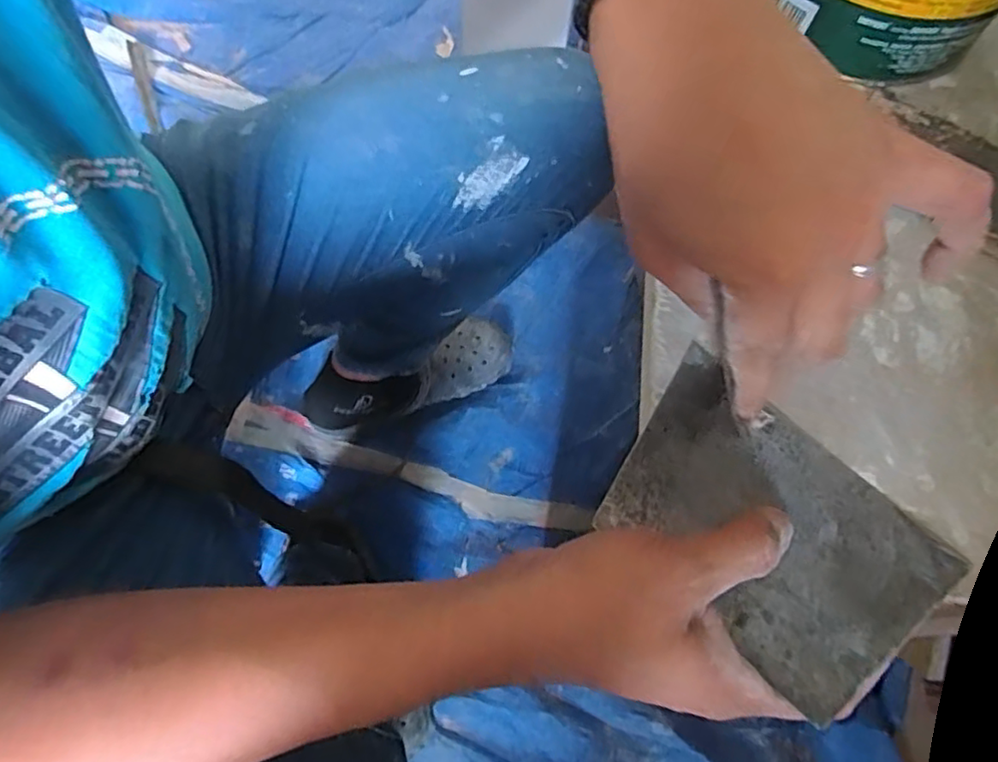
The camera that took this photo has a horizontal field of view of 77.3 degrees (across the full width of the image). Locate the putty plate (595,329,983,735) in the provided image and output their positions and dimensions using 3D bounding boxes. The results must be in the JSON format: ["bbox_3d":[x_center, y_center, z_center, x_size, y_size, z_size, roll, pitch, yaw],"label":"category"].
[{"bbox_3d":[0.112,0.061,0.263,0.134,0.004,0.096,41,69,13],"label":"putty plate"}]

